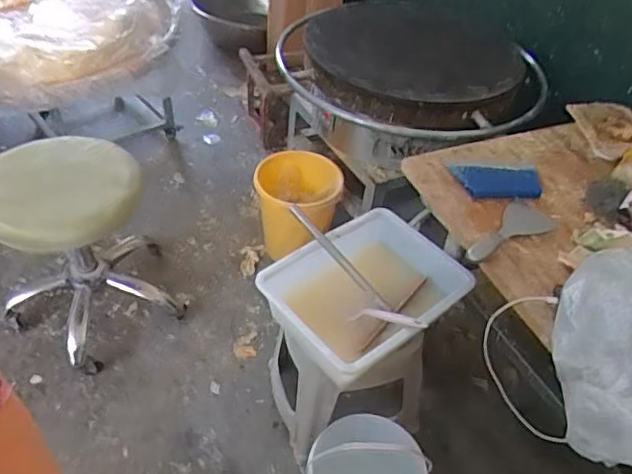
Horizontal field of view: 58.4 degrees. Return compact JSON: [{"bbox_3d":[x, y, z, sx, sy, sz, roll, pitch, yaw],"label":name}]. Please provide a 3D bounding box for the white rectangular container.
[{"bbox_3d":[0.094,0.115,1.104,0.333,0.148,0.273,-31,55,-31],"label":"white rectangular container"}]

